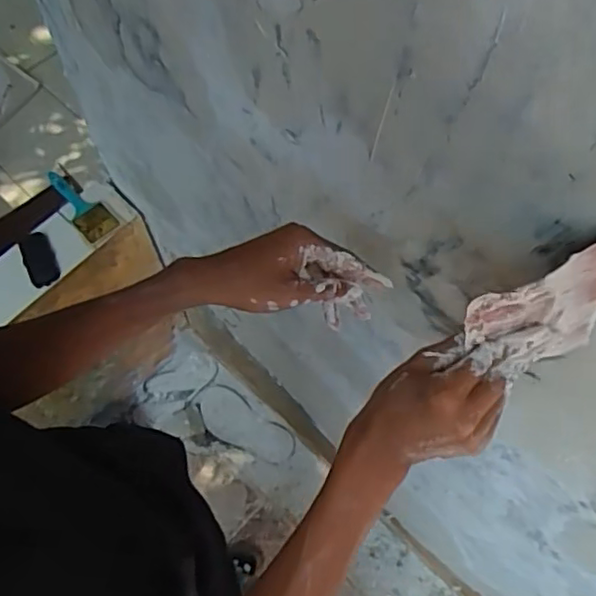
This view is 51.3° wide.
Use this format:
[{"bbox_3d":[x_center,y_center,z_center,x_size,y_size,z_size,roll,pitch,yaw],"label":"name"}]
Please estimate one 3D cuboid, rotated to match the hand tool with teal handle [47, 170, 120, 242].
[{"bbox_3d":[-0.432,-0.184,1.217,0.065,0.023,0.204,-40,70,-18],"label":"hand tool with teal handle"}]

